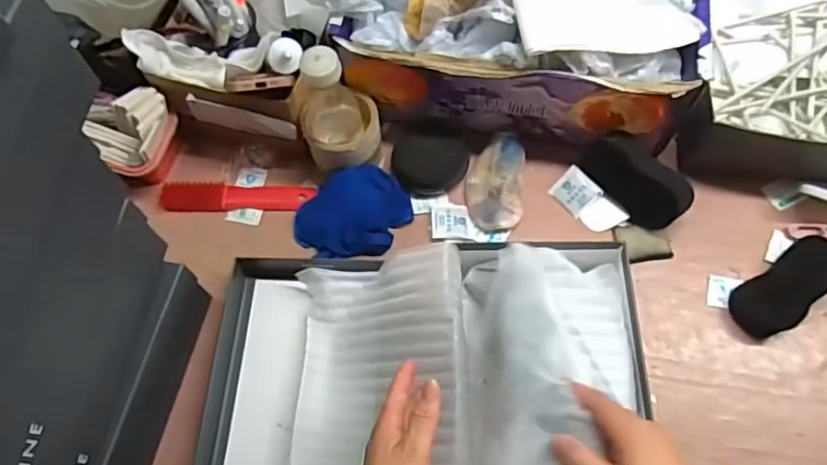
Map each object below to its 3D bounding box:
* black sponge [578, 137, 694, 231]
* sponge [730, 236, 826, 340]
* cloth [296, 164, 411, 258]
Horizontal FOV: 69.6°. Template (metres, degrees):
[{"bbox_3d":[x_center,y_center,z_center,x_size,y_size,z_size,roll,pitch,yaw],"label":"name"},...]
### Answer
[{"bbox_3d":[0.257,-0.059,0.692,0.123,0.068,0.030,46,41,20],"label":"black sponge"},{"bbox_3d":[0.407,0.057,0.643,0.130,0.021,0.059,-42,70,1],"label":"sponge"},{"bbox_3d":[-0.073,-0.025,0.712,0.115,0.041,0.129,34,72,16],"label":"cloth"}]

